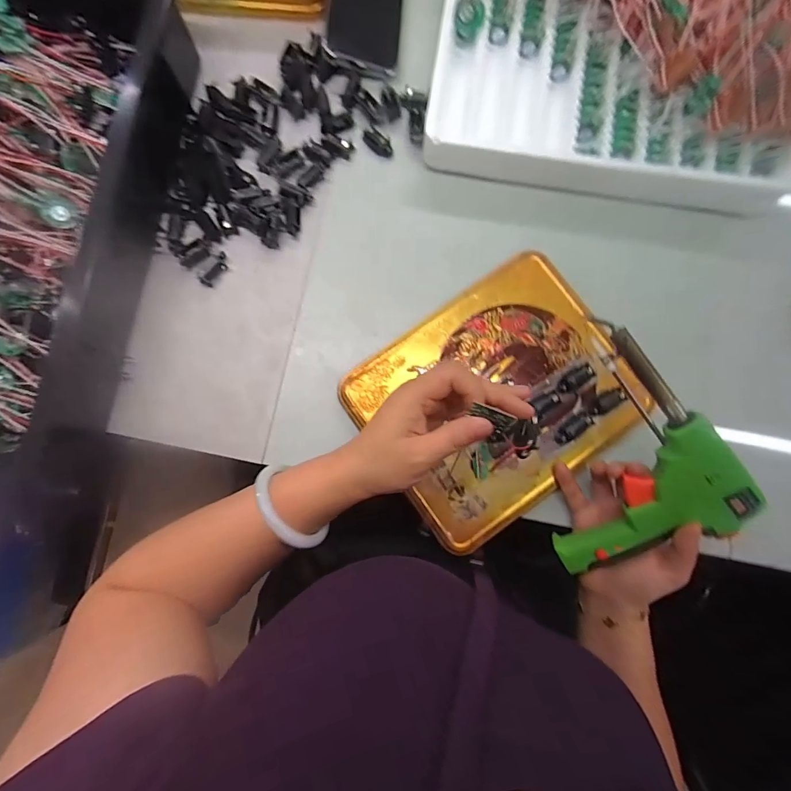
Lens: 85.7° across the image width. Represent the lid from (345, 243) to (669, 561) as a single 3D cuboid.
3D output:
[{"bbox_3d":[0.093,0.002,0.388,0.229,0.016,0.194,-36,83,-3],"label":"lid"}]

